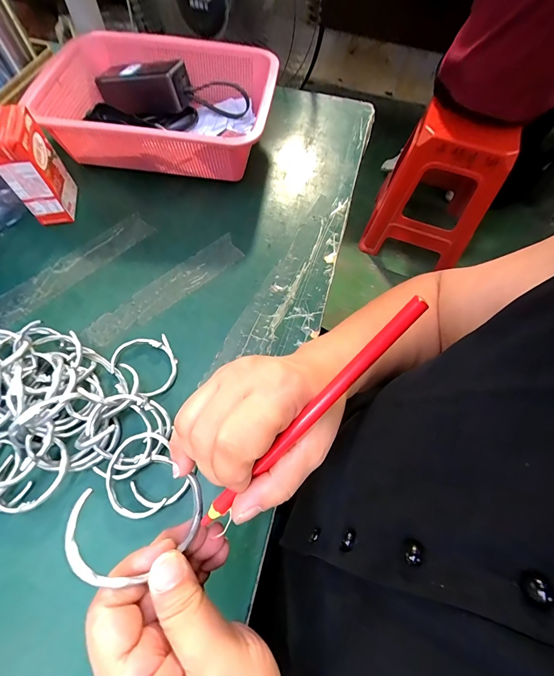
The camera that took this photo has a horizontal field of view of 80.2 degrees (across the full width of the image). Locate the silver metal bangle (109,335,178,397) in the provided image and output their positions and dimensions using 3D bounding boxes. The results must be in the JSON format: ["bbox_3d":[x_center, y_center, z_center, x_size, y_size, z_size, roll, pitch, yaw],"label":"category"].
[{"bbox_3d":[-0.135,0.030,0.337,0.061,0.010,0.065,1,64,-2],"label":"silver metal bangle"}]

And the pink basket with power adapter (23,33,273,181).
[{"bbox_3d":[-0.155,-0.319,0.462,0.292,0.089,0.209,8,64,2],"label":"pink basket with power adapter"}]

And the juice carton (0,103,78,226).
[{"bbox_3d":[-0.288,-0.198,0.389,0.048,0.115,0.069,-8,65,-6],"label":"juice carton"}]

